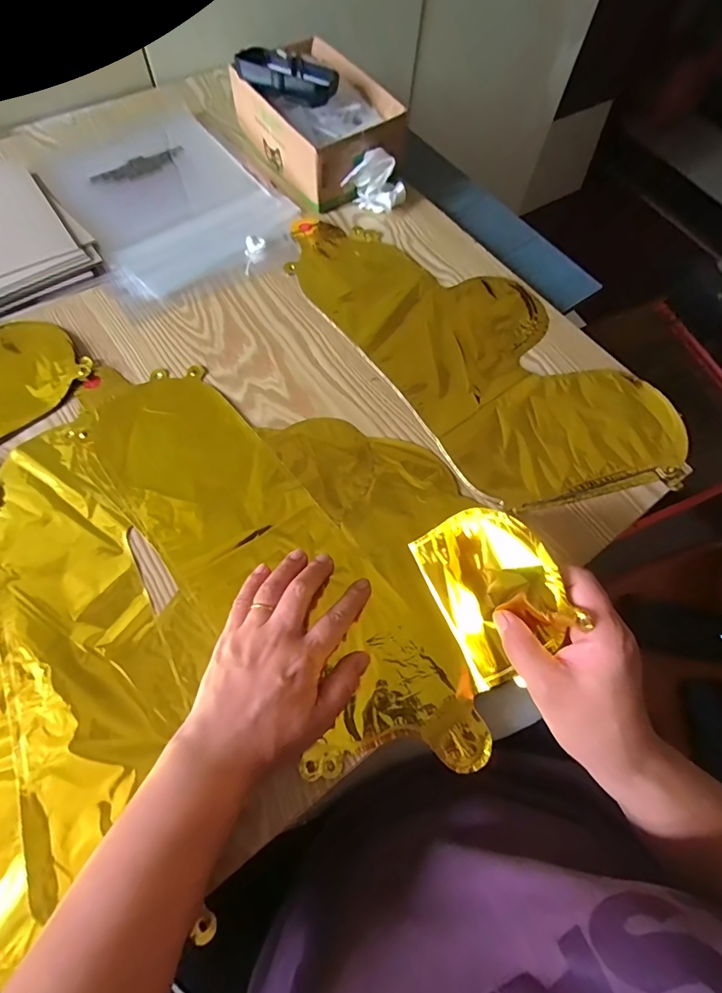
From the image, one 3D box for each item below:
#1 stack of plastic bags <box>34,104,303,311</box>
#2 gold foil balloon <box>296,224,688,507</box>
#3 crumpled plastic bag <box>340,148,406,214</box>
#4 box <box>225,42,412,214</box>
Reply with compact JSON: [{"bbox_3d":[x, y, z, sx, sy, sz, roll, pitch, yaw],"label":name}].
[{"bbox_3d":[-0.219,-0.347,0.522,0.217,0.014,0.283,-33,72,-16],"label":"stack of plastic bags"},{"bbox_3d":[0.109,-0.158,0.454,0.201,0.009,0.414,-31,72,-15],"label":"gold foil balloon"},{"bbox_3d":[0.017,-0.357,0.511,0.065,0.051,0.044,12,66,2],"label":"crumpled plastic bag"},{"bbox_3d":[-0.051,-0.437,0.526,0.130,0.069,0.197,-33,72,-16],"label":"box"}]

